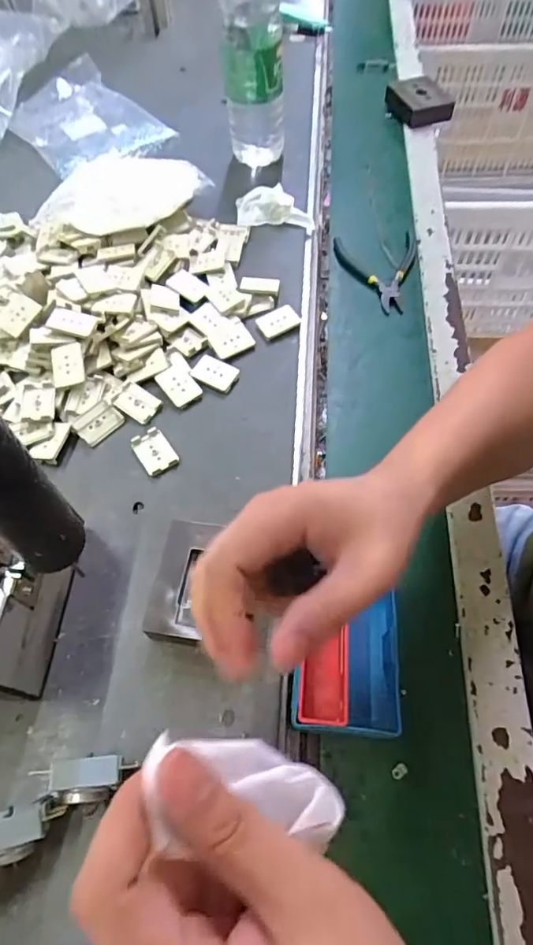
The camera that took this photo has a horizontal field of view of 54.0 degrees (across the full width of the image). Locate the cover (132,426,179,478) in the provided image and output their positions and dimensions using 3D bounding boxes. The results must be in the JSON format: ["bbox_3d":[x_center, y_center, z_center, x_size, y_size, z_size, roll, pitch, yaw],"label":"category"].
[{"bbox_3d":[-0.093,-0.017,0.436,0.027,0.007,0.041,-33,64,-17],"label":"cover"}]

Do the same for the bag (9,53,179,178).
[{"bbox_3d":[-0.241,-0.465,0.683,0.153,0.031,0.199,-38,65,-19],"label":"bag"}]

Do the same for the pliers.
[{"bbox_3d":[0.128,-0.225,0.583,0.094,0.009,0.124,-2,59,0],"label":"pliers"}]

